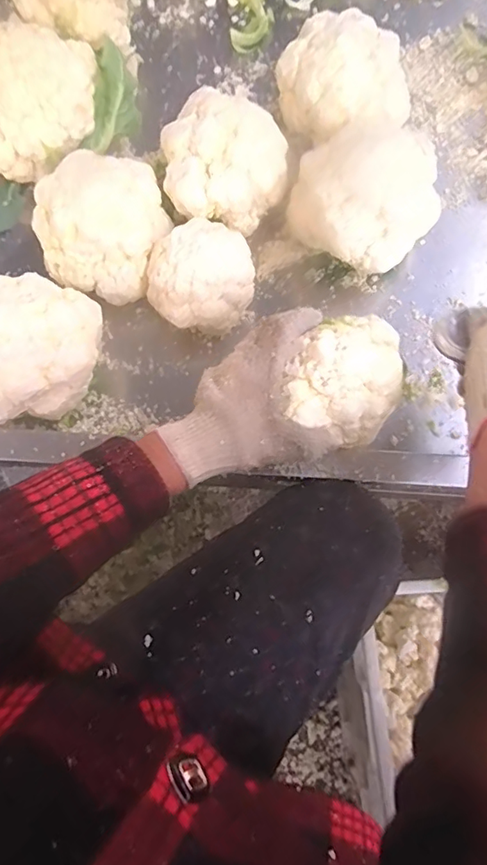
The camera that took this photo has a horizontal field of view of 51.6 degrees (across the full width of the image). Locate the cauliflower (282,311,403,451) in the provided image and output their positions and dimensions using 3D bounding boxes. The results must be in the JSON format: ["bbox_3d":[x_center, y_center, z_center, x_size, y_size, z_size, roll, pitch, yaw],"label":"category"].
[{"bbox_3d":[0.088,-0.051,0.448,0.097,0.073,0.104,0,73,-2],"label":"cauliflower"}]

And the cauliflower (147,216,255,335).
[{"bbox_3d":[-0.049,-0.171,0.575,0.114,0.097,0.104,0,75,0],"label":"cauliflower"}]

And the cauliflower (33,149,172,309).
[{"bbox_3d":[-0.157,-0.226,0.570,0.135,0.123,0.134,0,75,0],"label":"cauliflower"}]

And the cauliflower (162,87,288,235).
[{"bbox_3d":[-0.021,-0.308,0.597,0.143,0.130,0.118,-4,75,-2],"label":"cauliflower"}]

